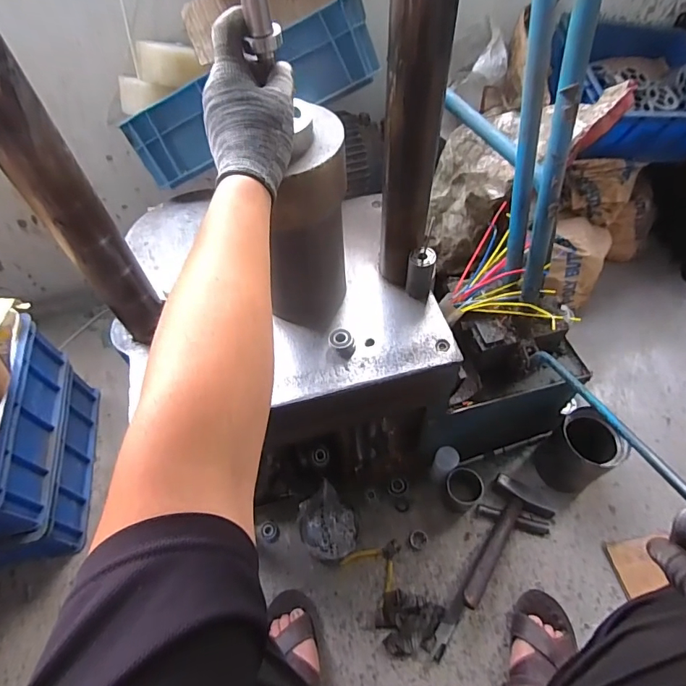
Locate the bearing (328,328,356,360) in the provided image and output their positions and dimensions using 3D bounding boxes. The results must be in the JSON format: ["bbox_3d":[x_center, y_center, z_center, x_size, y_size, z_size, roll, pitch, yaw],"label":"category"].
[{"bbox_3d":[-0.001,0.001,0.624,0.036,0.030,0.034,-1,56,2],"label":"bearing"}]

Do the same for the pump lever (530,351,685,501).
[{"bbox_3d":[0.315,0.079,0.548,0.011,0.018,0.322,-5,25,0],"label":"pump lever"}]

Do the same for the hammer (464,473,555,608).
[{"bbox_3d":[0.299,0.378,0.837,0.118,0.031,0.274,33,49,22],"label":"hammer"}]

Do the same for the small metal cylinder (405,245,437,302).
[{"bbox_3d":[0.116,-0.102,0.656,0.039,0.079,0.032,8,57,8],"label":"small metal cylinder"}]

